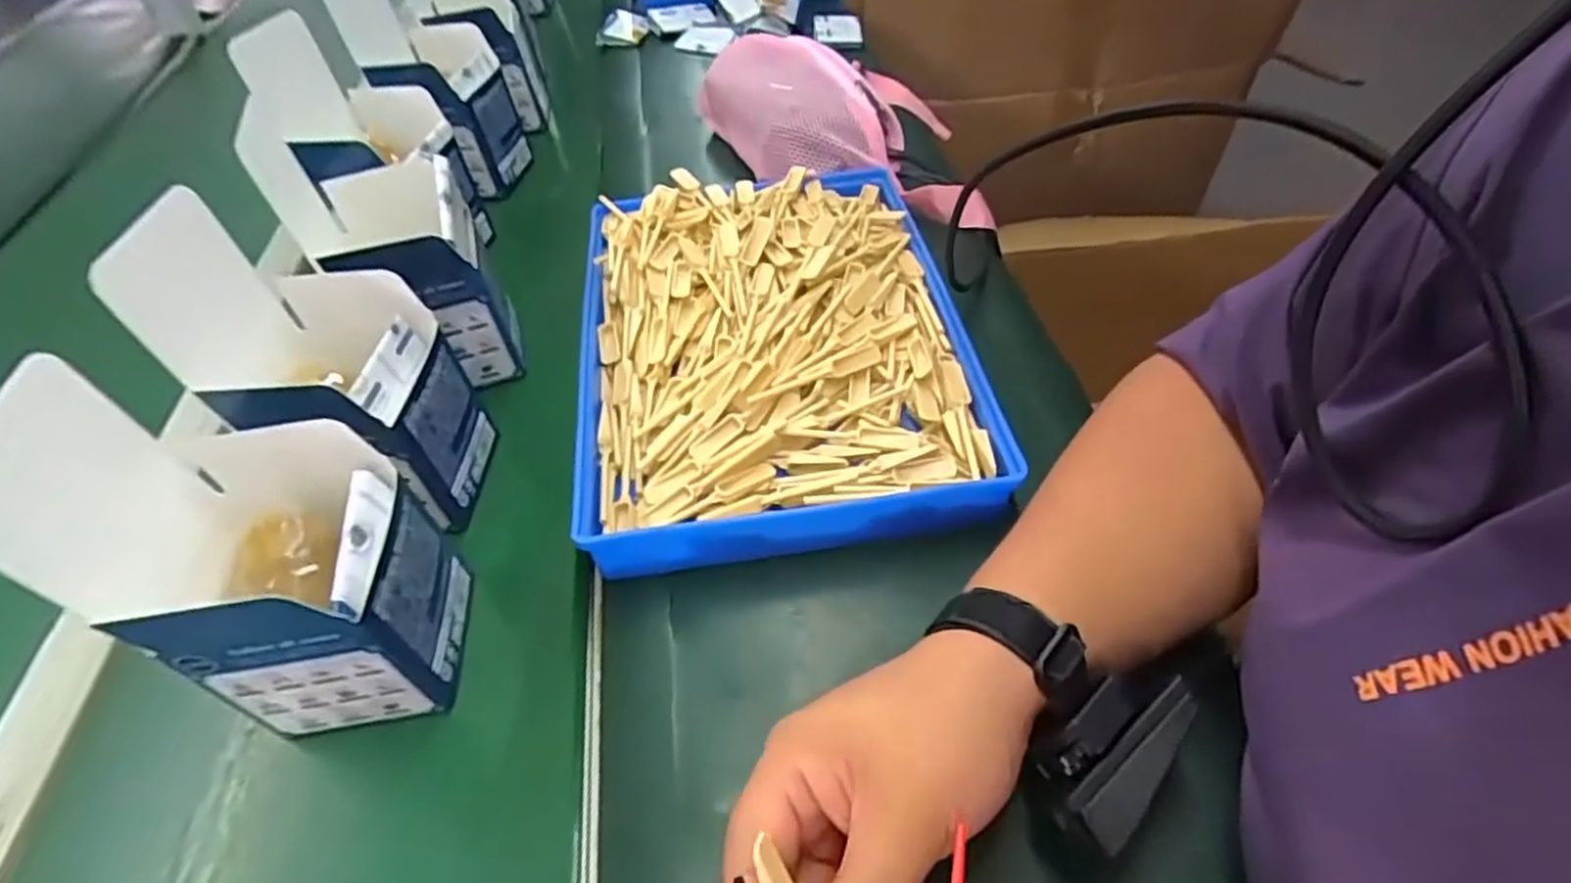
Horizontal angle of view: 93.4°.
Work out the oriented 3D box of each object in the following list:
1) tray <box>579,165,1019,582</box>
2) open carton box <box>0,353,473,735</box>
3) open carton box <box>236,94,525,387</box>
[{"bbox_3d":[-0.011,-0.071,0.477,0.236,0.039,0.315,-9,49,-3],"label":"tray"},{"bbox_3d":[-0.219,0.048,0.314,0.098,0.168,0.098,-8,49,-2],"label":"open carton box"},{"bbox_3d":[-0.240,-0.102,0.481,0.094,0.117,0.096,-18,50,-11],"label":"open carton box"}]

